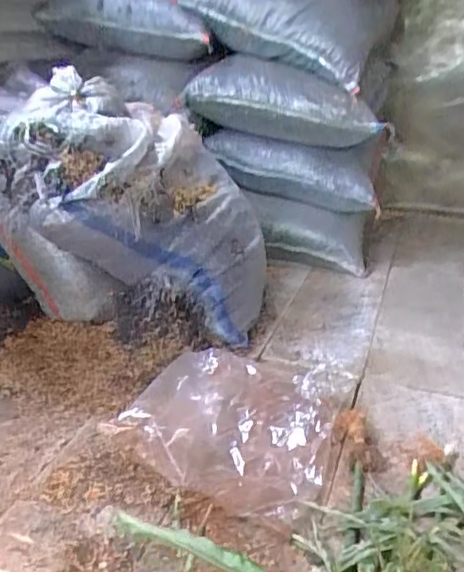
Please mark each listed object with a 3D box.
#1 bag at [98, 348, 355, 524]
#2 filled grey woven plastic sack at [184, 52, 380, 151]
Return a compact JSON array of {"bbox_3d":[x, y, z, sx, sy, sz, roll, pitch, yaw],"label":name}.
[{"bbox_3d":[0.027,0.194,0.960,0.325,0.083,0.392,15,28,20],"label":"bag"},{"bbox_3d":[0.127,-0.470,1.517,0.486,0.188,0.172,2,24,-5],"label":"filled grey woven plastic sack"}]

